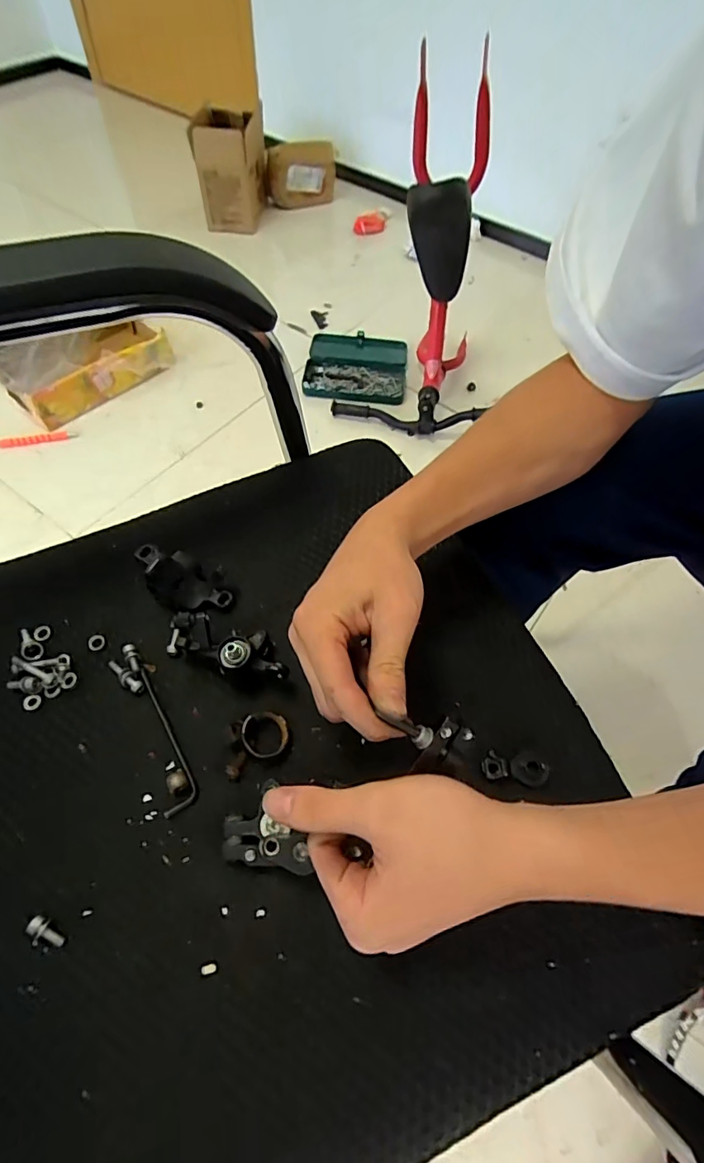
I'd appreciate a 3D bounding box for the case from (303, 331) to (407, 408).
[{"bbox_3d":[0.013,-0.533,1.227,0.240,0.032,0.255,6,59,1],"label":"case"}]

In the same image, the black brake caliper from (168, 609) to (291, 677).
[{"bbox_3d":[-0.091,0.047,0.359,0.092,0.034,0.037,11,60,5],"label":"black brake caliper"}]

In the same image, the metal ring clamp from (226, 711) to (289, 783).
[{"bbox_3d":[-0.068,0.109,0.342,0.049,0.015,0.032,-26,63,-18],"label":"metal ring clamp"}]

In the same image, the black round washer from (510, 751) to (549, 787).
[{"bbox_3d":[0.119,0.125,0.332,0.024,0.004,0.021,-11,60,-10],"label":"black round washer"}]

